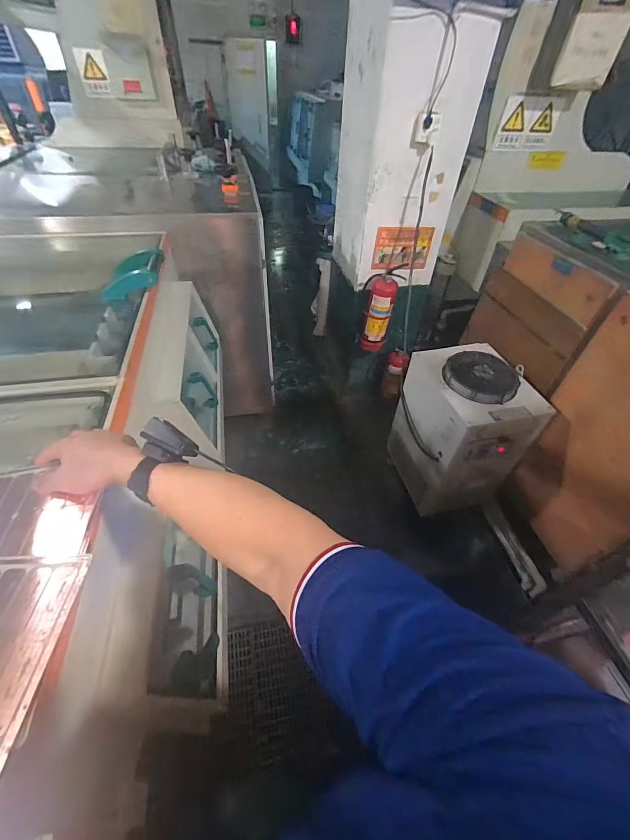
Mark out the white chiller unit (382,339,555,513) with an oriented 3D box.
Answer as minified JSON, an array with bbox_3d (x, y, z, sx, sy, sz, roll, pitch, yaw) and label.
[{"bbox_3d":[0.636,0.052,1.564,0.397,0.681,0.449,-3,46,-7],"label":"white chiller unit"}]

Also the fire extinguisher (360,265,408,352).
[{"bbox_3d":[0.336,-0.566,1.822,0.177,0.448,0.120,13,47,9],"label":"fire extinguisher"}]

